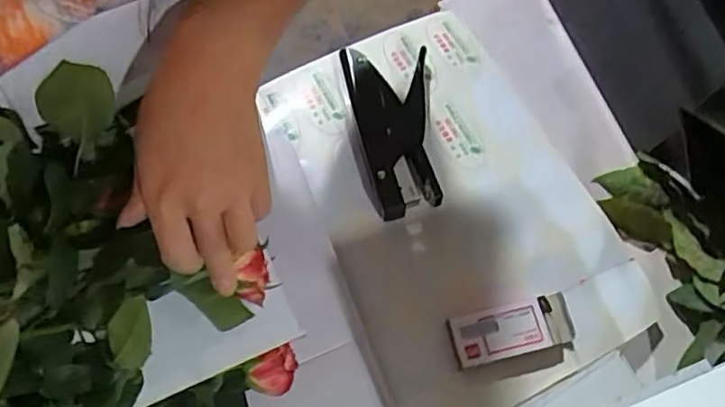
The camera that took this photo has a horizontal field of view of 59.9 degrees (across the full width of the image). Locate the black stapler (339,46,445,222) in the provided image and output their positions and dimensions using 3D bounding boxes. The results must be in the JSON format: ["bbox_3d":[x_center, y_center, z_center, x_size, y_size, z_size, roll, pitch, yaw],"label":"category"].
[{"bbox_3d":[0.026,-0.061,0.517,0.070,0.027,0.151,-5,70,-4],"label":"black stapler"}]

